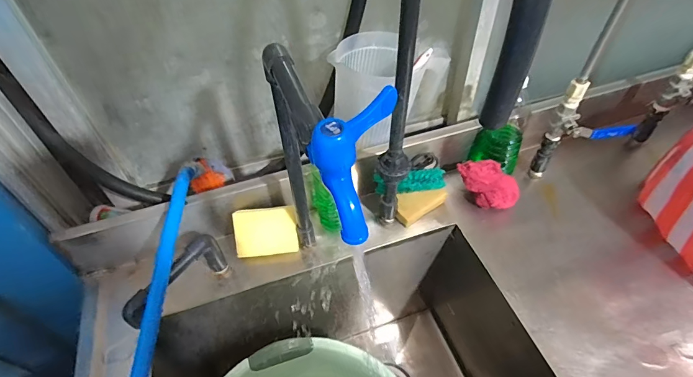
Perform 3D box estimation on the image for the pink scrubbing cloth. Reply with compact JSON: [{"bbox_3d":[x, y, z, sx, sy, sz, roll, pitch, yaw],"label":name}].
[{"bbox_3d":[0.252,-0.006,0.680,0.054,0.068,0.103,-23,51,-18],"label":"pink scrubbing cloth"}]

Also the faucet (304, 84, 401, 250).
[{"bbox_3d":[0.003,-0.017,0.266,0.041,0.085,0.068,15,50,15],"label":"faucet"}]

